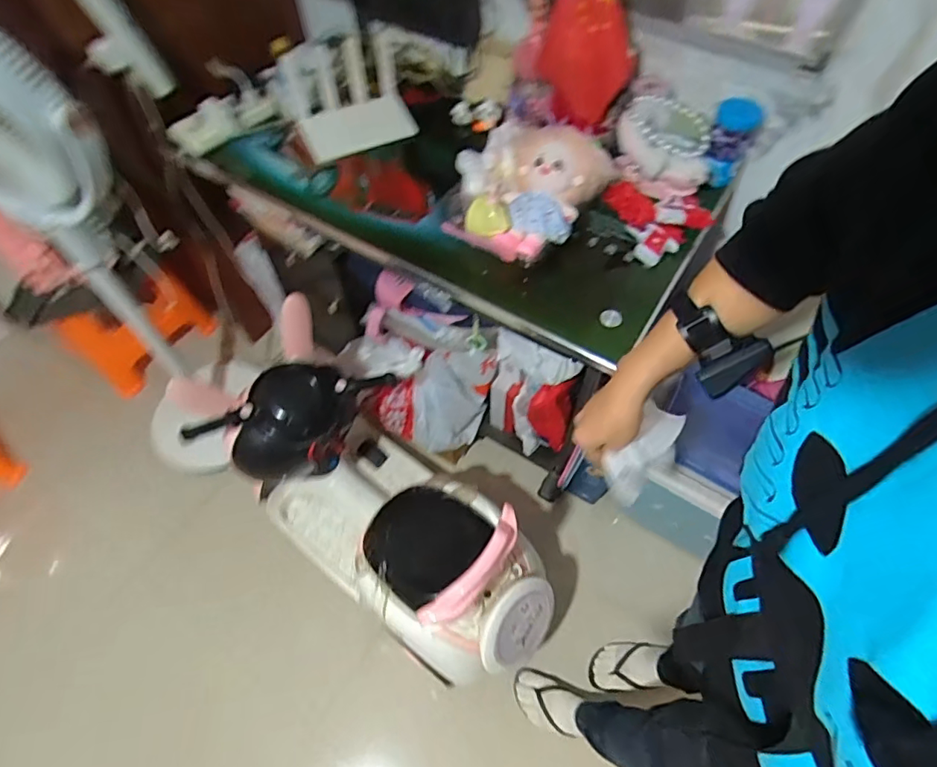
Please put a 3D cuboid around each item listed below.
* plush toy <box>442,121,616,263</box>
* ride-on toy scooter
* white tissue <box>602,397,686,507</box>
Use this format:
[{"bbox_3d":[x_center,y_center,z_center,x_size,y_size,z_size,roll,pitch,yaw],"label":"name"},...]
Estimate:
[{"bbox_3d":[0.088,-0.321,0.853,0.228,0.113,0.216,0,58,1],"label":"plush toy"},{"bbox_3d":[-0.156,0.250,1.052,0.717,0.454,0.327,35,65,20],"label":"ride-on toy scooter"},{"bbox_3d":[0.224,0.083,0.646,0.061,0.062,0.140,36,67,21],"label":"white tissue"}]

